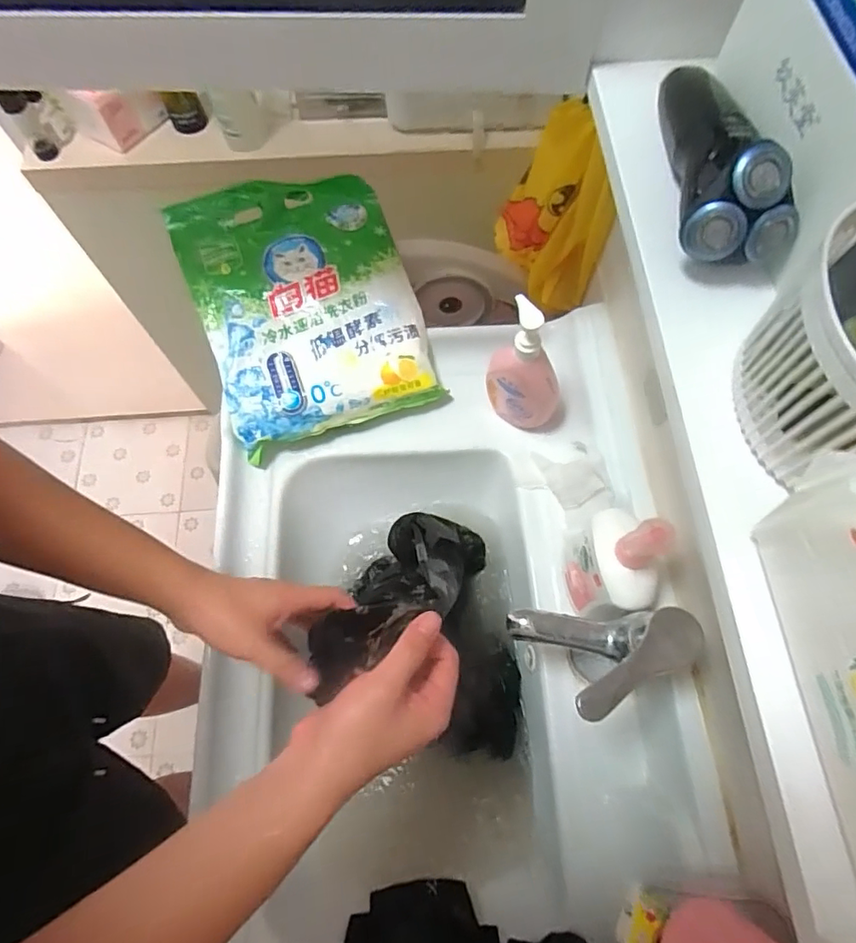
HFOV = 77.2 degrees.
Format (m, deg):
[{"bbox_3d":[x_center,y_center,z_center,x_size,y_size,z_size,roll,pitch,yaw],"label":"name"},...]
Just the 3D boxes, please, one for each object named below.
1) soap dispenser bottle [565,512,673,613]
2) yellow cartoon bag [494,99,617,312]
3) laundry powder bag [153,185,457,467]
[{"bbox_3d":[0.179,0.089,0.524,0.054,0.185,0.093,-6,68,-2],"label":"soap dispenser bottle"},{"bbox_3d":[0.154,-0.329,0.686,0.056,0.220,0.167,-39,73,-14],"label":"yellow cartoon bag"},{"bbox_3d":[-0.153,-0.208,0.683,0.259,0.070,0.337,-21,82,-8],"label":"laundry powder bag"}]

